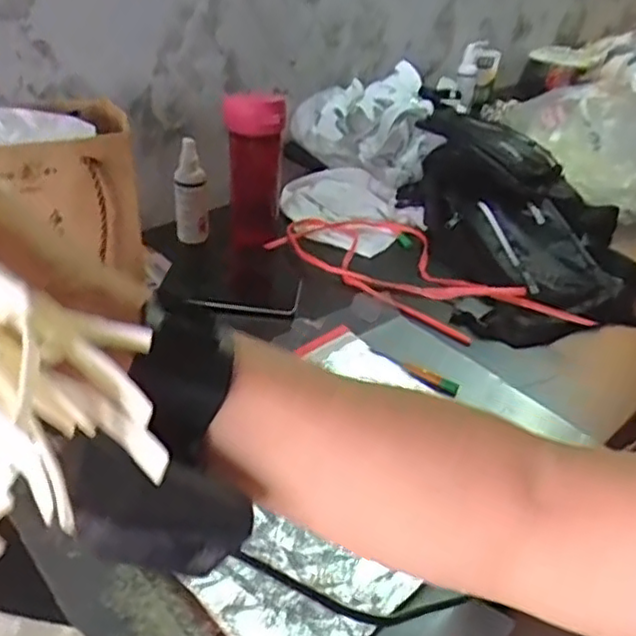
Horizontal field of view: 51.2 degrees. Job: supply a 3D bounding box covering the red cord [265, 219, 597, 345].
[{"bbox_3d":[0.131,-0.055,0.815,0.383,0.034,0.162,28,40,30],"label":"red cord"}]

